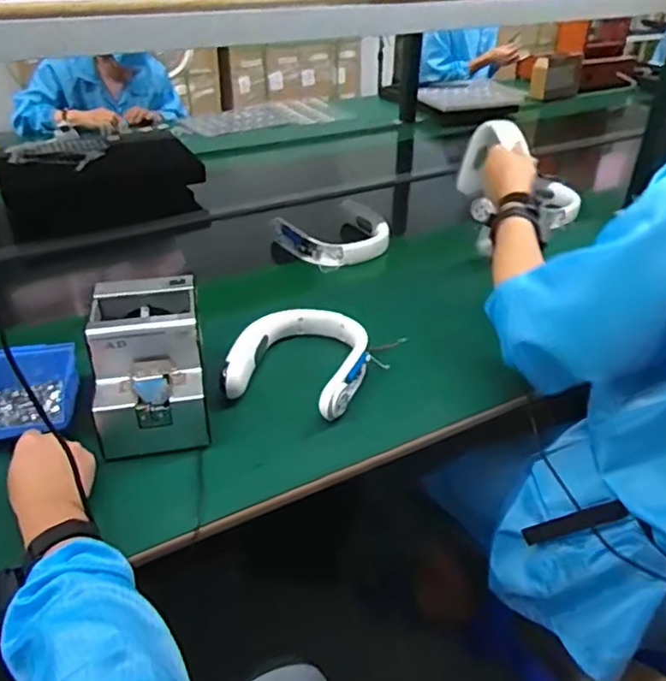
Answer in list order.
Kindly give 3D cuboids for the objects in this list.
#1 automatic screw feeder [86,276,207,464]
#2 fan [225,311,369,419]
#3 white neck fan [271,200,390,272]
[{"bbox_3d":[-0.228,0.028,0.749,0.127,0.143,0.177,-6,35,-9],"label":"automatic screw feeder"},{"bbox_3d":[-0.042,0.020,0.856,0.181,0.047,0.214,10,35,14],"label":"fan"},{"bbox_3d":[-0.003,-0.207,1.238,0.232,0.070,0.193,-17,38,-23],"label":"white neck fan"}]

